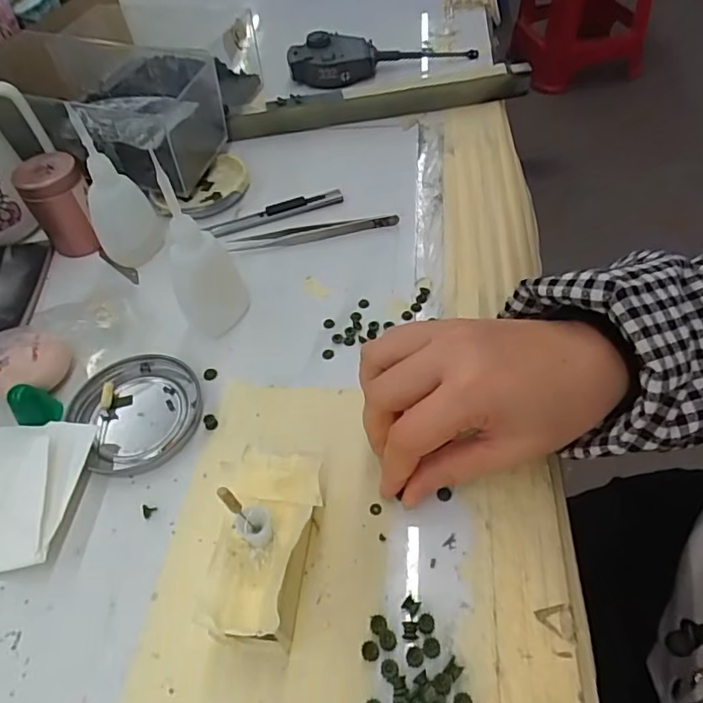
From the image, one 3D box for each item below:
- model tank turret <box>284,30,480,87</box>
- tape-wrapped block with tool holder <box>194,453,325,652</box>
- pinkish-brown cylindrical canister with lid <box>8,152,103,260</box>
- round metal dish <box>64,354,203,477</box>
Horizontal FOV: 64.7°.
[{"bbox_3d":[0.031,-0.300,0.555,0.186,0.028,0.052,-7,52,2],"label":"model tank turret"},{"bbox_3d":[-0.038,0.088,0.256,0.046,0.045,0.084,1,53,8],"label":"tape-wrapped block with tool holder"},{"bbox_3d":[-0.216,-0.110,0.415,0.043,0.061,0.040,-30,55,-17],"label":"pinkish-brown cylindrical canister with lid"},{"bbox_3d":[-0.128,0.034,0.332,0.071,0.007,0.079,-32,56,-19],"label":"round metal dish"}]

